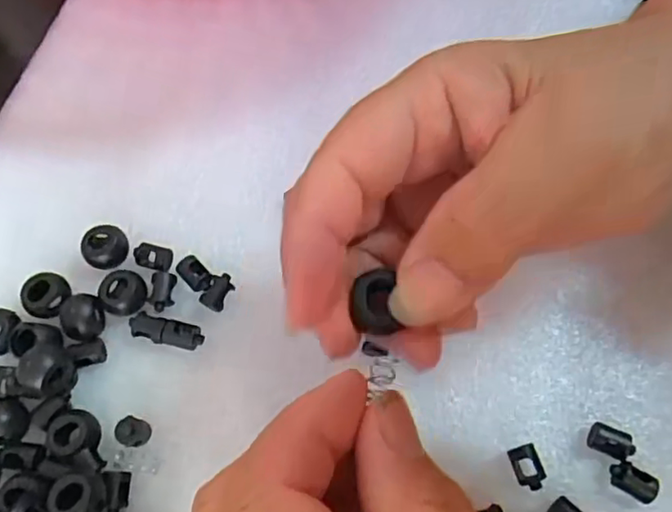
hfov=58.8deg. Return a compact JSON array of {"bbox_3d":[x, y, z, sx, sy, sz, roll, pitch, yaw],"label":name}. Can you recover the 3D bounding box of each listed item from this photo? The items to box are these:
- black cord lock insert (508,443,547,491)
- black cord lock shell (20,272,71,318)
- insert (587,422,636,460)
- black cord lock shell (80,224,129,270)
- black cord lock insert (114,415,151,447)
[{"bbox_3d":[0.067,0.074,0.209,0.010,0.007,0.015,-11,69,-3],"label":"black cord lock insert"},{"bbox_3d":[-0.114,0.016,0.235,0.014,0.012,0.017,25,72,11],"label":"black cord lock shell"},{"bbox_3d":[0.096,0.065,0.211,0.015,0.009,0.011,16,70,7],"label":"insert"},{"bbox_3d":[-0.093,-0.003,0.240,0.015,0.011,0.017,-3,69,0],"label":"black cord lock shell"},{"bbox_3d":[-0.073,0.063,0.214,0.010,0.014,0.010,-1,69,1],"label":"black cord lock insert"}]

